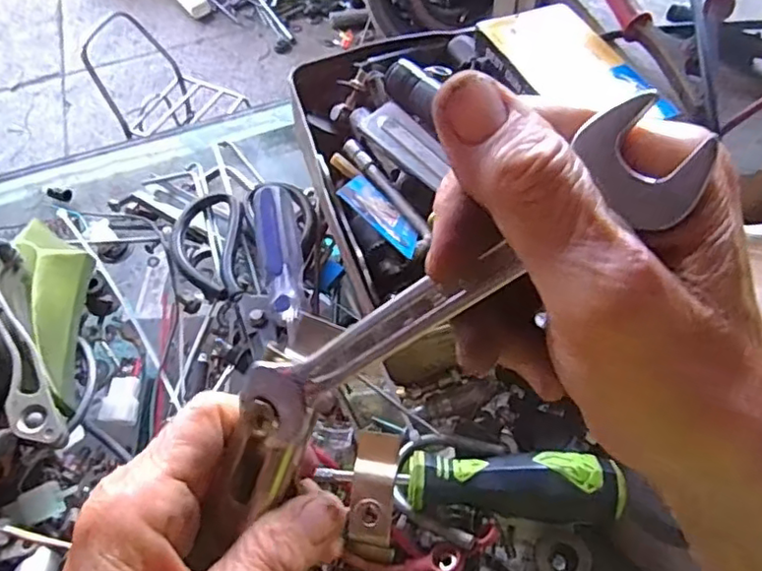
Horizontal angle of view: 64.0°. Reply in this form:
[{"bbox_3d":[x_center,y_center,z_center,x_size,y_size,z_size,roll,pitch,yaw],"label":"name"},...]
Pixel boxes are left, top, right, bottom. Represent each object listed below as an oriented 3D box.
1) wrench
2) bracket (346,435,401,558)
[{"bbox_3d":[0.013,0.005,0.163,0.146,0.011,0.024,-35,56,27],"label":"wrench"},{"bbox_3d":[-0.003,0.108,0.312,0.023,0.015,0.062,5,81,6],"label":"bracket"}]

